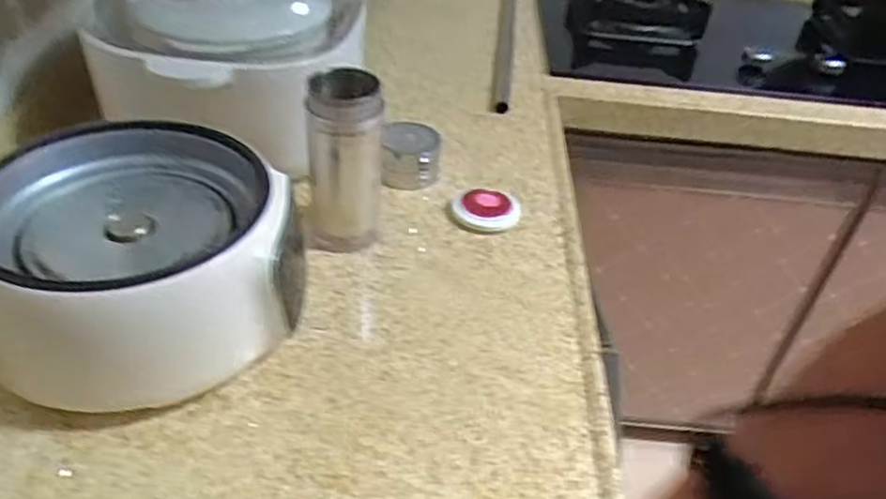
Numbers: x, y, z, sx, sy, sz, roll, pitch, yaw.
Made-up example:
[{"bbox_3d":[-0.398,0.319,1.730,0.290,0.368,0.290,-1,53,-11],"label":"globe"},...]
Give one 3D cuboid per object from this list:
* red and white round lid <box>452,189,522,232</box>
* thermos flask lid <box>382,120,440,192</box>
[{"bbox_3d":[0.046,-0.044,0.748,0.069,0.021,0.076,9,39,6],"label":"red and white round lid"},{"bbox_3d":[-0.035,-0.106,0.787,0.062,0.053,0.074,3,39,-1],"label":"thermos flask lid"}]

